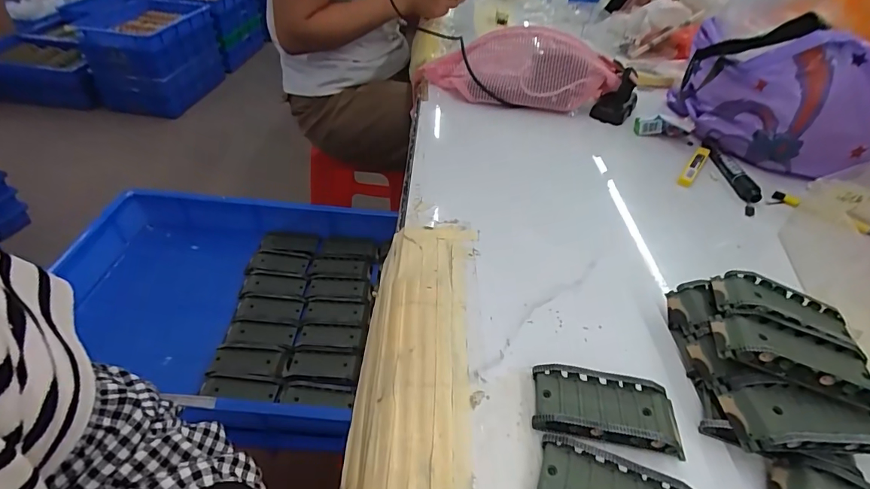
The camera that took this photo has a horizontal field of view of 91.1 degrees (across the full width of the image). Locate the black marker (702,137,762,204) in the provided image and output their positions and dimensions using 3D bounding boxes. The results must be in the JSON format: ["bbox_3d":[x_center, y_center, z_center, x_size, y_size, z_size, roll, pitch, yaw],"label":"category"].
[{"bbox_3d":[0.379,-0.100,0.552,0.018,0.017,0.139,6,42,-1],"label":"black marker"}]

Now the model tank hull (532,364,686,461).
[{"bbox_3d":[0.115,0.111,0.288,0.094,0.019,0.046,11,42,5],"label":"model tank hull"}]

